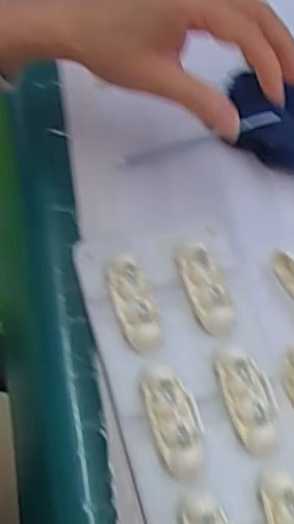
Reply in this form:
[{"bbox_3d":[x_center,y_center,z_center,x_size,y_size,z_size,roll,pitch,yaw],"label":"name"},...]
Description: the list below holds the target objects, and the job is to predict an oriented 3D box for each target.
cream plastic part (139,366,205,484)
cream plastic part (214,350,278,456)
[{"bbox_3d":[0.016,0.087,0.365,0.026,0.019,0.060,-12,66,-14],"label":"cream plastic part"},{"bbox_3d":[0.060,0.078,0.376,0.027,0.016,0.059,-13,66,-14],"label":"cream plastic part"}]

